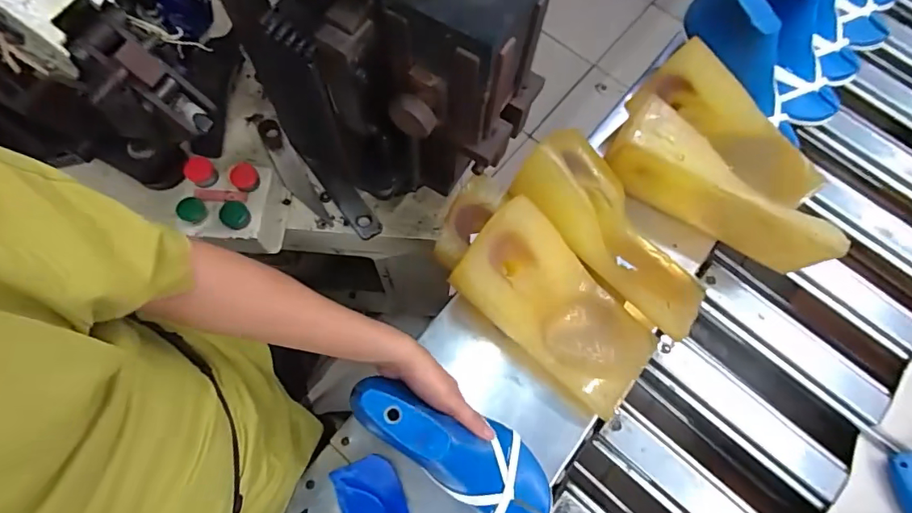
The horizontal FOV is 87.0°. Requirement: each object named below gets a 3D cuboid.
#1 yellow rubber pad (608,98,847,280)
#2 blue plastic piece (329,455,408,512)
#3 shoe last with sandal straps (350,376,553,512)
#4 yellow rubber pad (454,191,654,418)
[{"bbox_3d":[0.357,-0.089,0.668,0.300,0.122,0.073,31,73,8],"label":"yellow rubber pad"},{"bbox_3d":[-0.098,0.303,0.567,0.078,0.021,0.119,-27,65,5],"label":"blue plastic piece"},{"bbox_3d":[0.000,0.213,0.534,0.268,0.090,0.093,39,71,-24],"label":"shoe last with sandal straps"},{"bbox_3d":[0.118,0.067,0.609,0.278,0.066,0.146,46,74,-7],"label":"yellow rubber pad"}]

